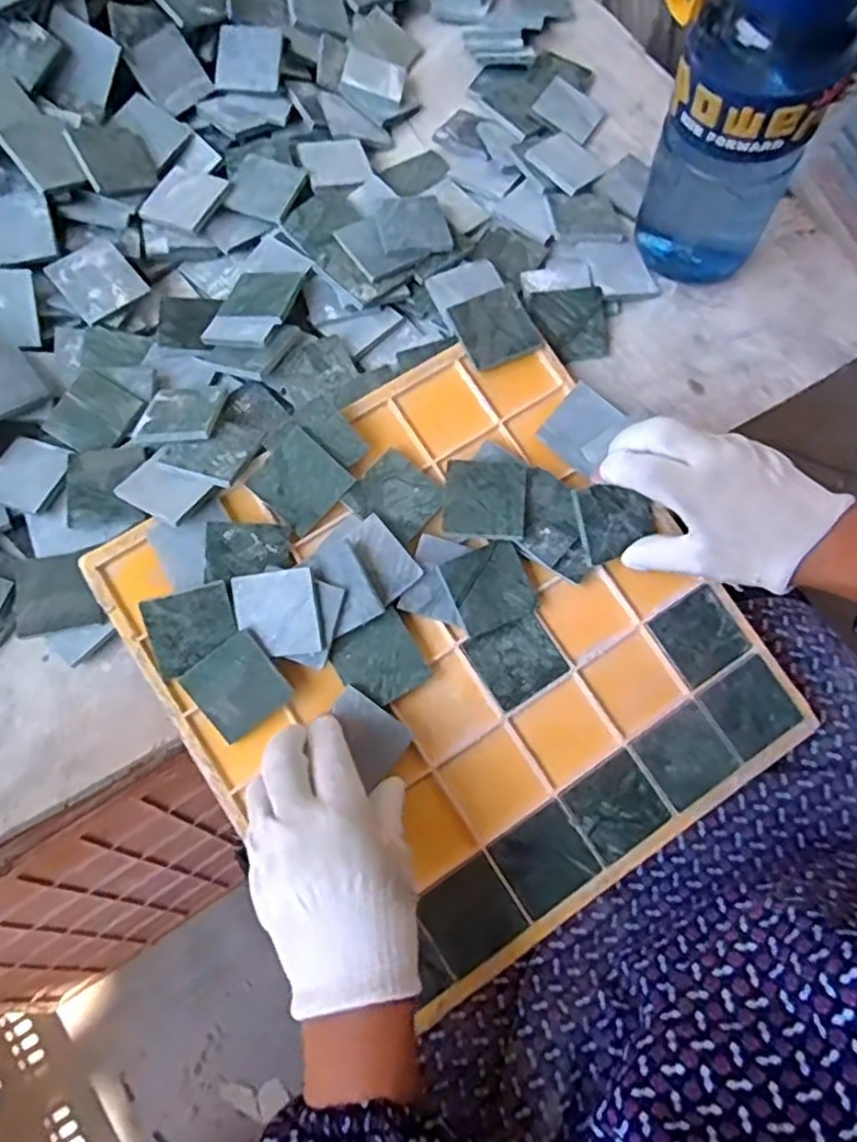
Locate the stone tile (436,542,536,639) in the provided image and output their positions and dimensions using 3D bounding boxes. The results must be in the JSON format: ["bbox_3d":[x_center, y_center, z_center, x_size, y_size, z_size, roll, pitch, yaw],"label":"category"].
[{"bbox_3d":[0.038,0.009,0.436,0.048,0.004,0.049,-24,86,-10],"label":"stone tile"}]

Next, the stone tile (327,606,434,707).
[{"bbox_3d":[-0.029,0.055,0.428,0.049,0.005,0.049,-32,90,-8],"label":"stone tile"}]

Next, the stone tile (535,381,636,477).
[{"bbox_3d":[0.101,-0.093,0.456,0.043,0.011,0.049,38,75,13],"label":"stone tile"}]

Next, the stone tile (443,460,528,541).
[{"bbox_3d":[0.035,-0.046,0.442,0.050,0.004,0.052,3,76,6],"label":"stone tile"}]

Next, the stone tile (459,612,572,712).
[{"bbox_3d":[0.055,0.054,0.436,0.050,0.008,0.047,-31,74,-10],"label":"stone tile"}]

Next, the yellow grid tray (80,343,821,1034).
[{"bbox_3d":[0.018,0.046,0.427,0.318,0.026,0.325,-32,85,-9],"label":"yellow grid tray"}]

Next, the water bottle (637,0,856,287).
[{"bbox_3d":[0.188,-0.291,0.425,0.110,0.232,0.098,24,73,9],"label":"water bottle"}]

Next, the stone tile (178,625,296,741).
[{"bbox_3d":[-0.113,0.068,0.420,0.052,0.008,0.050,-38,104,-4],"label":"stone tile"}]

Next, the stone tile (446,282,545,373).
[{"bbox_3d":[0.045,-0.163,0.473,0.048,0.005,0.048,-25,88,-1],"label":"stone tile"}]

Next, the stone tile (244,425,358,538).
[{"bbox_3d":[-0.080,-0.056,0.442,0.049,0.004,0.050,43,89,-1],"label":"stone tile"}]

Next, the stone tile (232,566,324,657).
[{"bbox_3d":[-0.089,0.025,0.416,0.049,0.004,0.050,-9,94,7],"label":"stone tile"}]

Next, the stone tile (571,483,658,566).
[{"bbox_3d":[0.117,-0.033,0.439,0.050,0.004,0.047,-18,103,-13],"label":"stone tile"}]

